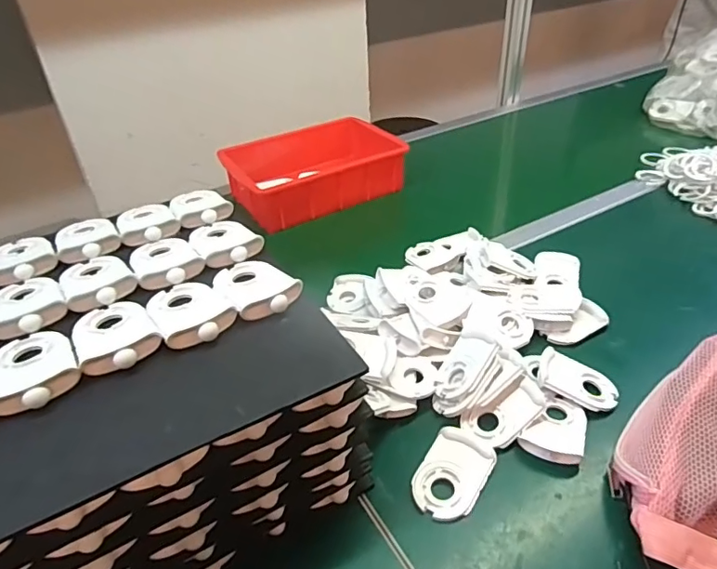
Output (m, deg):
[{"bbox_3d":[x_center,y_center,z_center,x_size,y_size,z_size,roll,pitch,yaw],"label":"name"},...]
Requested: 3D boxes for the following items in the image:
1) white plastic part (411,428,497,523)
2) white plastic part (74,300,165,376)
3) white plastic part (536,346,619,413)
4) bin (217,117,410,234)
[{"bbox_3d":[0.087,0.176,0.484,0.060,0.018,0.083,20,43,29],"label":"white plastic part"},{"bbox_3d":[-0.196,0.036,0.412,0.057,0.016,0.088,-23,41,-25],"label":"white plastic part"},{"bbox_3d":[0.237,0.104,0.560,0.082,0.010,0.053,23,49,9],"label":"white plastic part"},{"bbox_3d":[-0.086,-0.221,0.996,0.306,0.080,0.229,-20,40,-21],"label":"bin"}]

